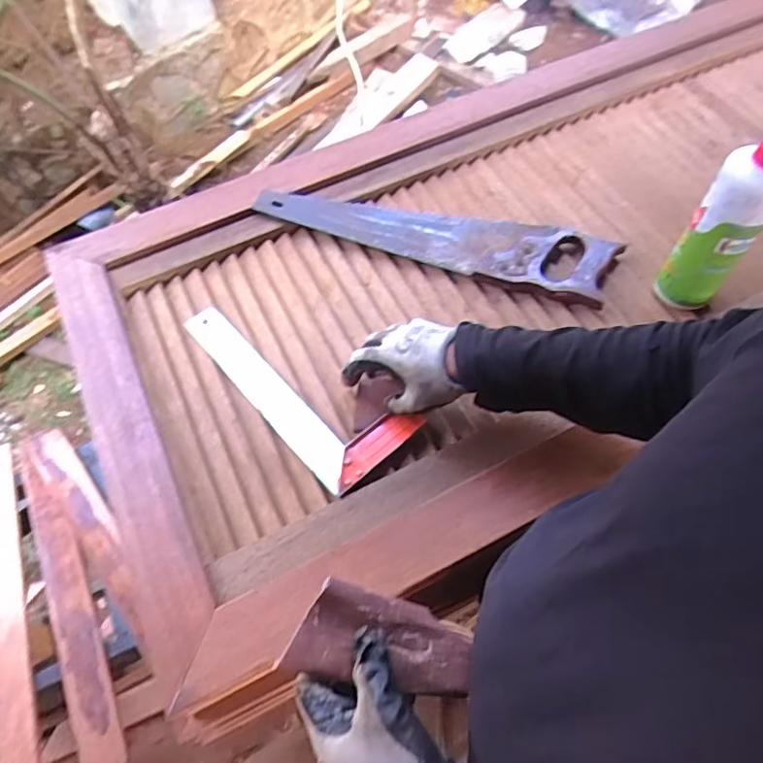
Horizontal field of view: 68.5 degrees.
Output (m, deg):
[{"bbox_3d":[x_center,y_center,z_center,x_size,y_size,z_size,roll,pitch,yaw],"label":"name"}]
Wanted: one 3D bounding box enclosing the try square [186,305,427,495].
[{"bbox_3d":[-0.108,0.005,0.645,0.304,0.031,0.108,36,65,24],"label":"try square"}]

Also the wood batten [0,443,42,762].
[{"bbox_3d":[-0.632,0.377,0.939,0.078,0.031,0.583,-22,62,-9],"label":"wood batten"}]

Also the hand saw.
[{"bbox_3d":[0.061,-0.194,0.726,0.459,0.030,0.096,14,63,10],"label":"hand saw"}]

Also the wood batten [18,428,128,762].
[{"bbox_3d":[-0.535,0.345,0.956,0.082,0.035,0.593,-25,63,-11],"label":"wood batten"}]

